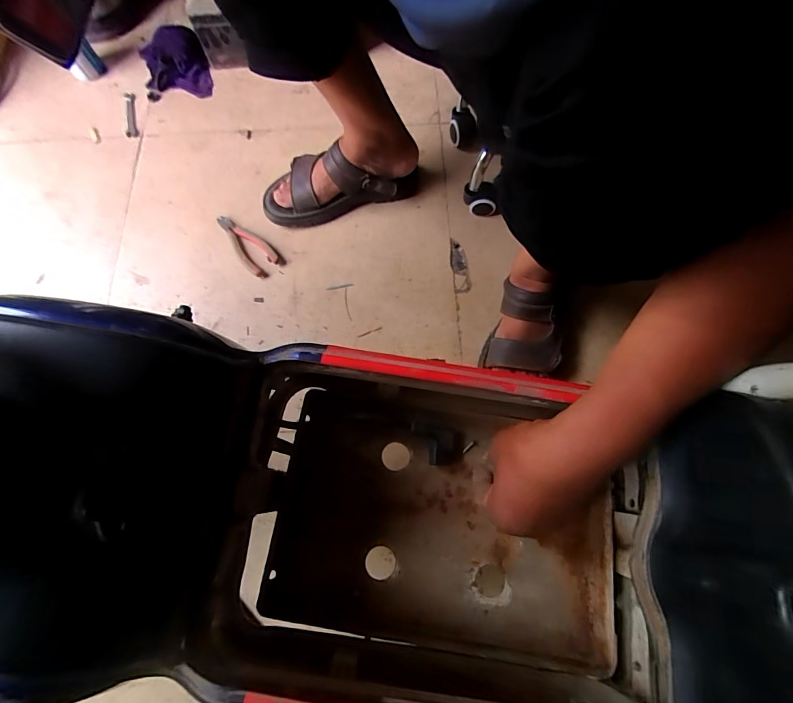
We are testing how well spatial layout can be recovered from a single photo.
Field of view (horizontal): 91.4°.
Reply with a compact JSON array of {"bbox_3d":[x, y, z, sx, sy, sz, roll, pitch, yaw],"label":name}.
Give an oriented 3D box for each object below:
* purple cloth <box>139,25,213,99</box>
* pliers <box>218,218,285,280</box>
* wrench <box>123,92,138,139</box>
[{"bbox_3d":[-0.448,-0.598,0.794,0.140,0.051,0.137,4,73,2],"label":"purple cloth"},{"bbox_3d":[-0.265,-0.188,0.671,0.150,0.018,0.054,43,78,12],"label":"pliers"},{"bbox_3d":[-0.539,-0.480,0.784,0.023,0.004,0.121,-13,73,-4],"label":"wrench"}]

